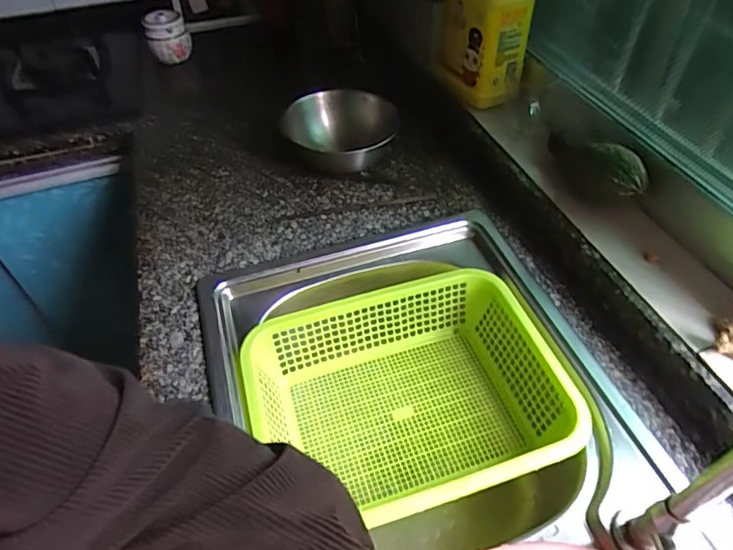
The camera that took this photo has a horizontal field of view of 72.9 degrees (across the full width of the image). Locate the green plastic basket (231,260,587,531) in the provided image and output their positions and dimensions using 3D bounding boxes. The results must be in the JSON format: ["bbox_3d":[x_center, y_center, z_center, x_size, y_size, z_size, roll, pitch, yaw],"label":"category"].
[{"bbox_3d":[0.044,0.145,0.578,0.334,0.100,0.258,-14,49,-11],"label":"green plastic basket"}]

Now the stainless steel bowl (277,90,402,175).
[{"bbox_3d":[-0.040,-0.221,0.798,0.182,0.085,0.182,-1,48,1],"label":"stainless steel bowl"}]

